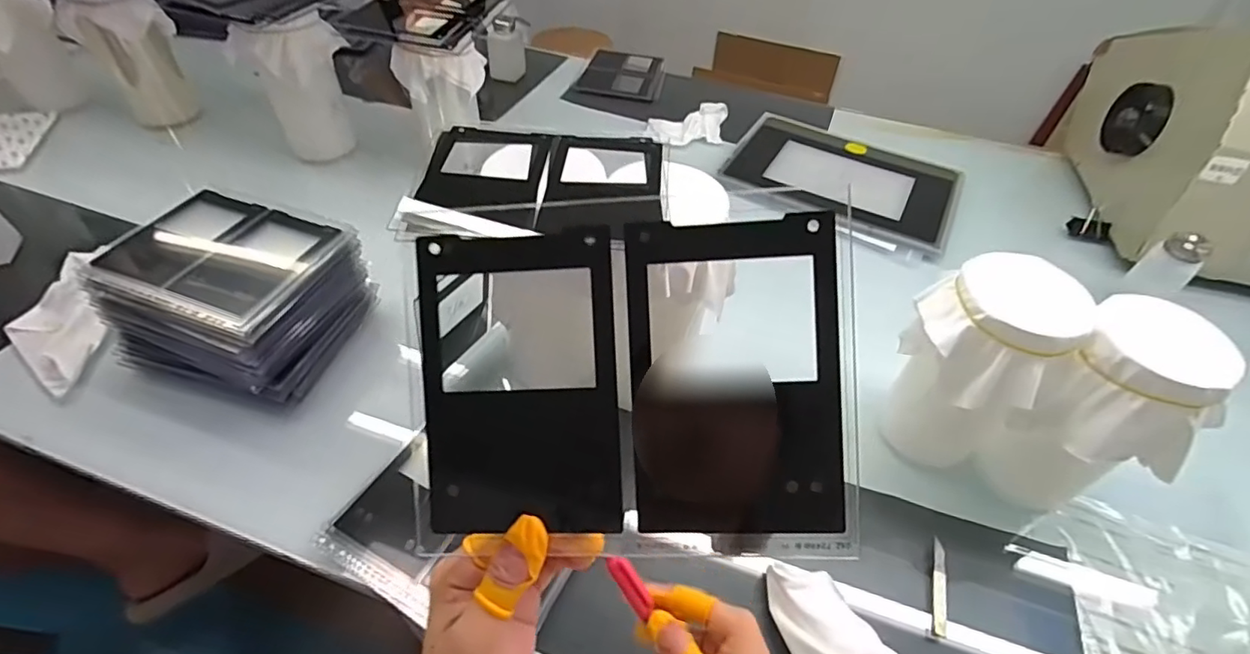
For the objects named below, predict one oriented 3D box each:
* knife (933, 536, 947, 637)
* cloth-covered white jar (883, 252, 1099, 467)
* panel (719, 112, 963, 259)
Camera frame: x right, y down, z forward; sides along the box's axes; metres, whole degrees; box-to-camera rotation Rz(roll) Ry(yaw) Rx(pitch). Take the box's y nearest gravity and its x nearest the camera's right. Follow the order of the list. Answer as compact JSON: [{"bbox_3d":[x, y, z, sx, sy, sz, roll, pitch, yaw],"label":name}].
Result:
[{"bbox_3d":[0.268,0.219,0.482,0.009,0.009,0.082,17,49,11],"label":"knife"},{"bbox_3d":[0.300,0.039,0.509,0.106,0.191,0.102,2,48,-2],"label":"cloth-covered white jar"},{"bbox_3d":[0.338,-0.239,0.885,0.333,0.017,0.261,25,51,18],"label":"panel"}]

